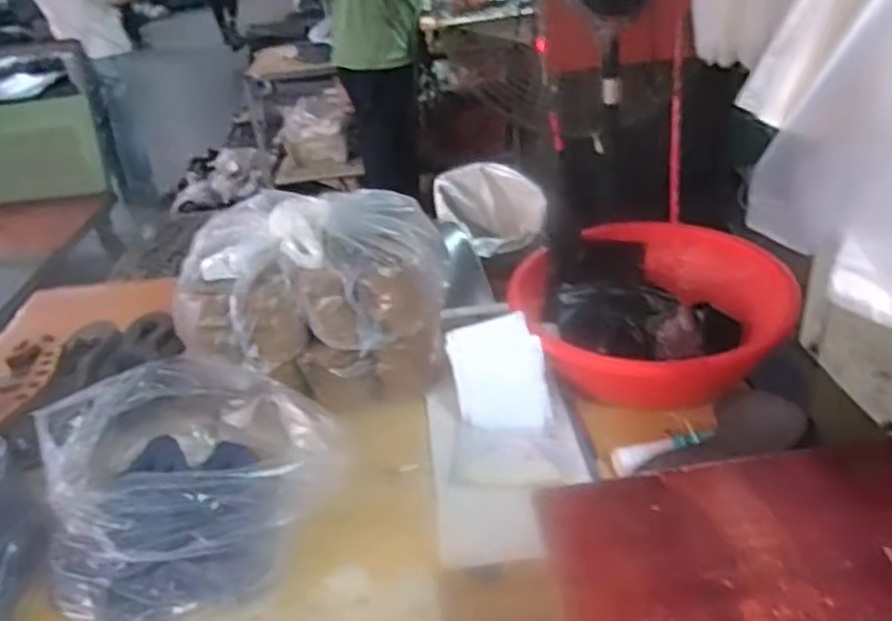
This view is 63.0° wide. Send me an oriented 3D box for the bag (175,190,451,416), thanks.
[{"bbox_3d":[-0.199,-0.027,1.144,0.396,0.256,0.285,-7,35,-2],"label":"bag"}]

